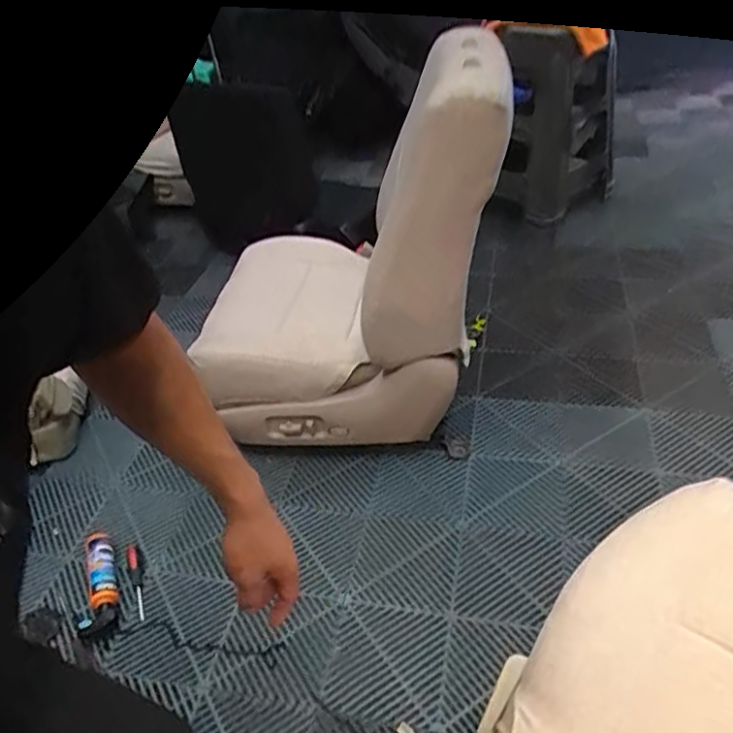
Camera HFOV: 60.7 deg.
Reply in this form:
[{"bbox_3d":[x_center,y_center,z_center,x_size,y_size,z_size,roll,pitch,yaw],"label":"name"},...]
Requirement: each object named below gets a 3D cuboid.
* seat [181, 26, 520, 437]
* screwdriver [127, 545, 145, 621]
[{"bbox_3d":[-0.063,-0.277,1.362,0.626,0.720,0.503,-6,39,2],"label":"seat"},{"bbox_3d":[-0.445,0.417,1.227,0.031,0.024,0.166,-20,40,-15],"label":"screwdriver"}]

